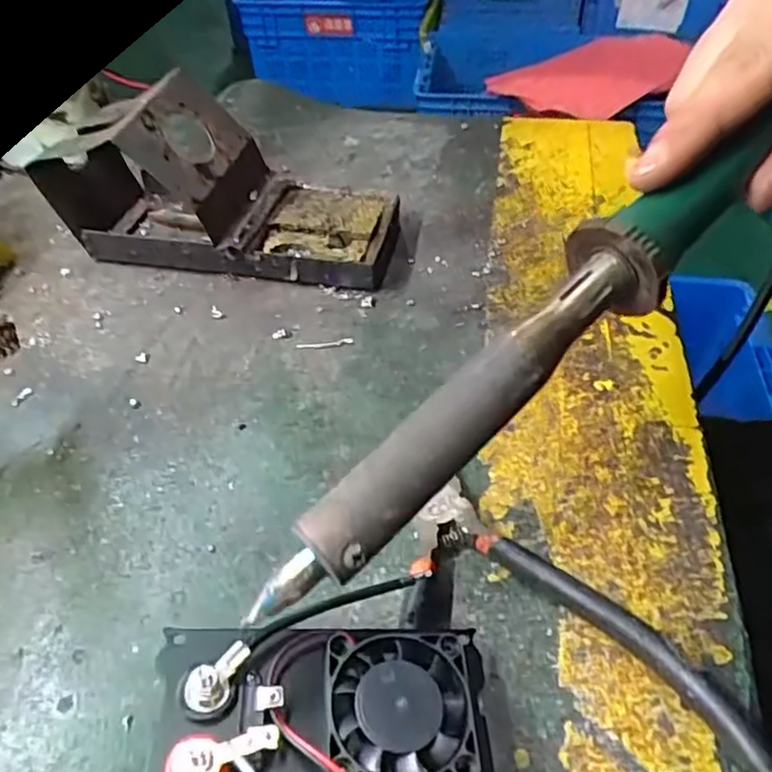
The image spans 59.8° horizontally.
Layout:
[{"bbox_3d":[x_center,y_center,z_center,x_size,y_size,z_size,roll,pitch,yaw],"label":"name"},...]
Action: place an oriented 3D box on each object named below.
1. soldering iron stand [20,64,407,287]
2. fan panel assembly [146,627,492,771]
[{"bbox_3d":[-0.087,-0.106,0.348,0.175,0.080,0.068,4,46,5],"label":"soldering iron stand"},{"bbox_3d":[-0.018,0.098,0.186,0.088,0.029,0.052,-2,46,-1],"label":"fan panel assembly"}]

